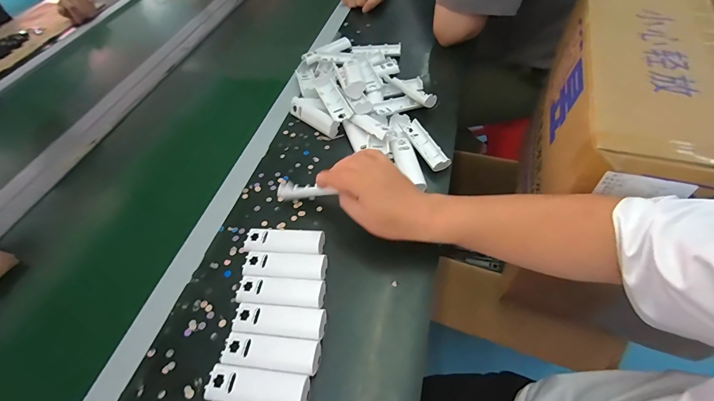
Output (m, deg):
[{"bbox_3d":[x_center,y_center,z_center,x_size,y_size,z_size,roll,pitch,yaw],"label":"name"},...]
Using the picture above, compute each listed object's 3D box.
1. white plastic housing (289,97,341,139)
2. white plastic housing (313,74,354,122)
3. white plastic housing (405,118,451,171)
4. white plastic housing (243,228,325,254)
[{"bbox_3d":[-0.075,-0.144,0.573,0.111,0.033,0.023,37,64,28],"label":"white plastic housing"},{"bbox_3d":[-0.042,-0.174,0.573,0.033,0.027,0.115,-22,54,-11],"label":"white plastic housing"},{"bbox_3d":[0.106,-0.086,0.518,0.034,0.012,0.104,-23,54,-12],"label":"white plastic housing"},{"bbox_3d":[-0.095,0.054,0.433,0.104,0.016,0.032,3,53,8],"label":"white plastic housing"}]

